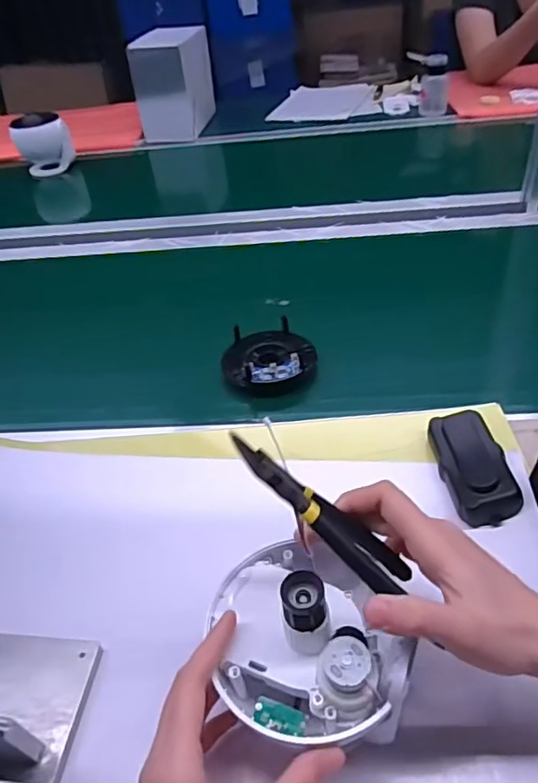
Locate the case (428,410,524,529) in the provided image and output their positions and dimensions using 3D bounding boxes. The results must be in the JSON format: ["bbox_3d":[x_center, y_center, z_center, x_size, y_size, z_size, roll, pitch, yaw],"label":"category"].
[{"bbox_3d":[0.171,0.059,0.460,0.050,0.029,0.104,-6,42,1],"label":"case"}]

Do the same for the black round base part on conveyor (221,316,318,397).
[{"bbox_3d":[0.000,-0.036,0.609,0.100,0.035,0.085,-12,42,-6],"label":"black round base part on conveyor"}]

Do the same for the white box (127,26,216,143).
[{"bbox_3d":[-0.213,-0.719,1.274,0.125,0.190,0.205,5,43,14],"label":"white box"}]

